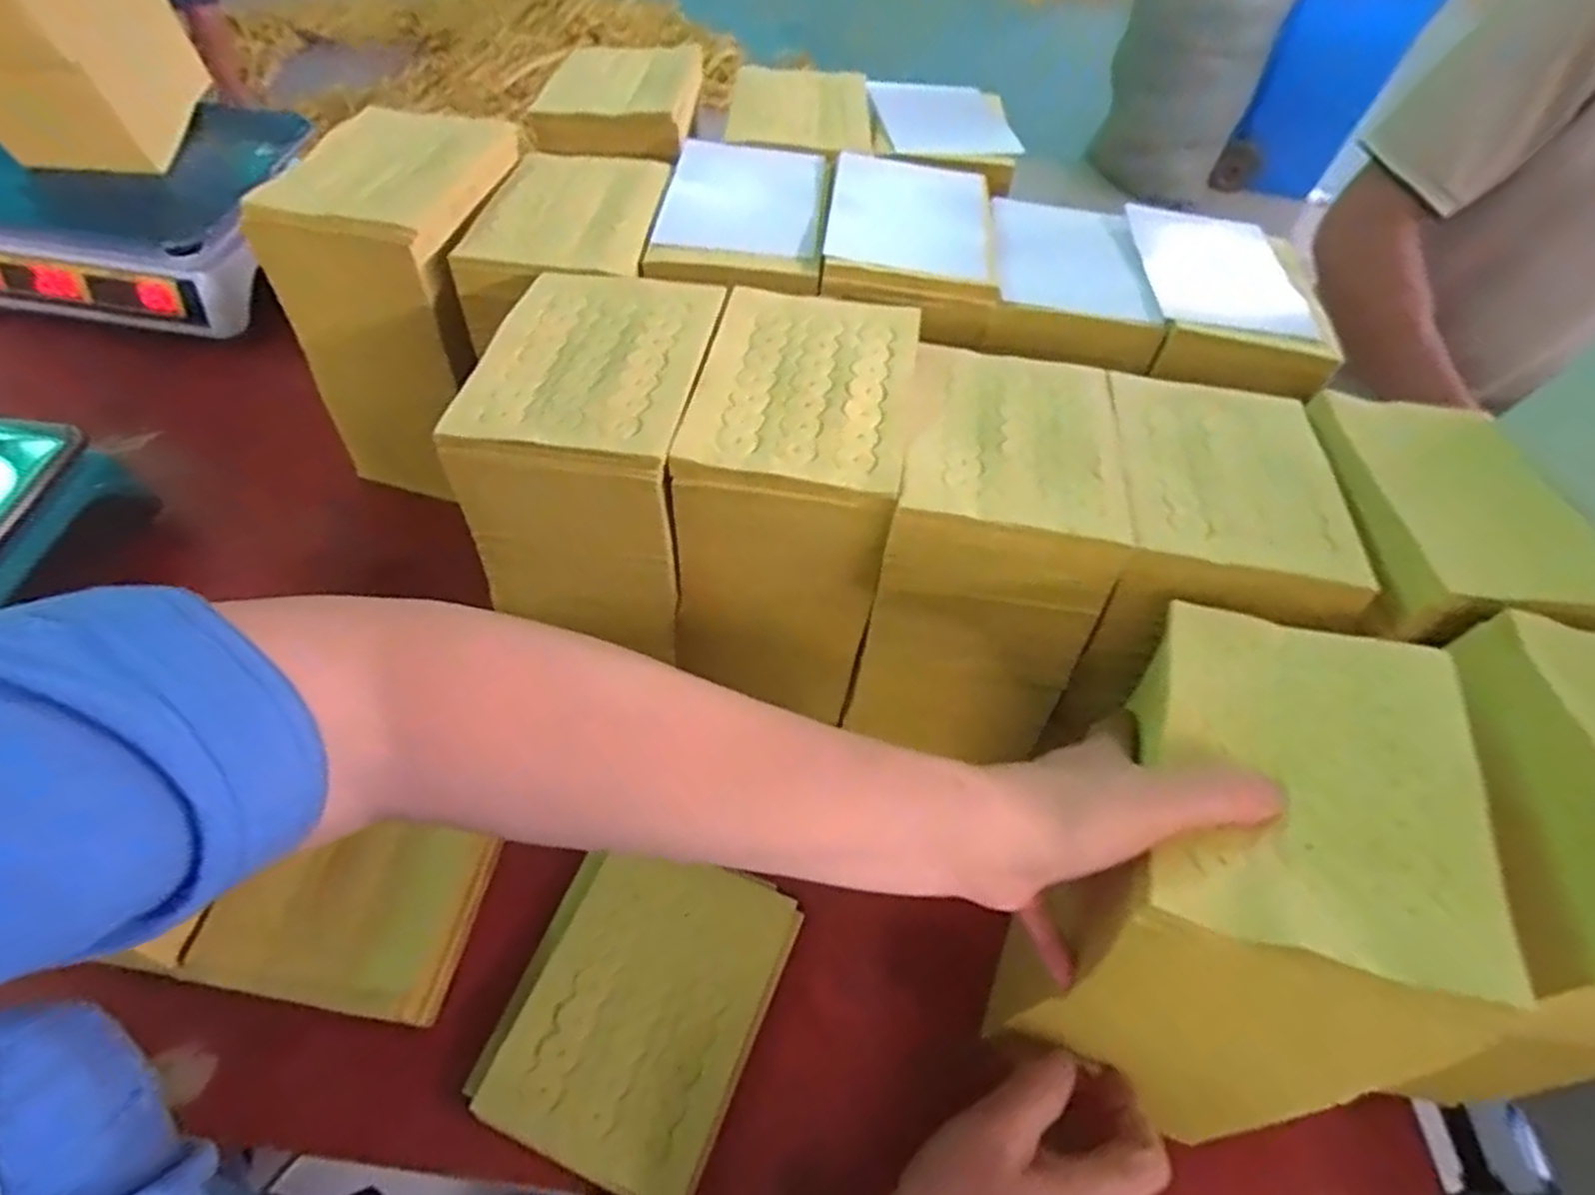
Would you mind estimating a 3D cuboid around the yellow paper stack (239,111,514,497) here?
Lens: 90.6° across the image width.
[{"bbox_3d":[-0.281,-0.218,0.602,0.115,0.218,0.158,9,55,0],"label":"yellow paper stack"}]

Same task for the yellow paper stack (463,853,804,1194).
[{"bbox_3d":[-0.086,0.222,0.433,0.130,0.016,0.156,21,55,8],"label":"yellow paper stack"}]

